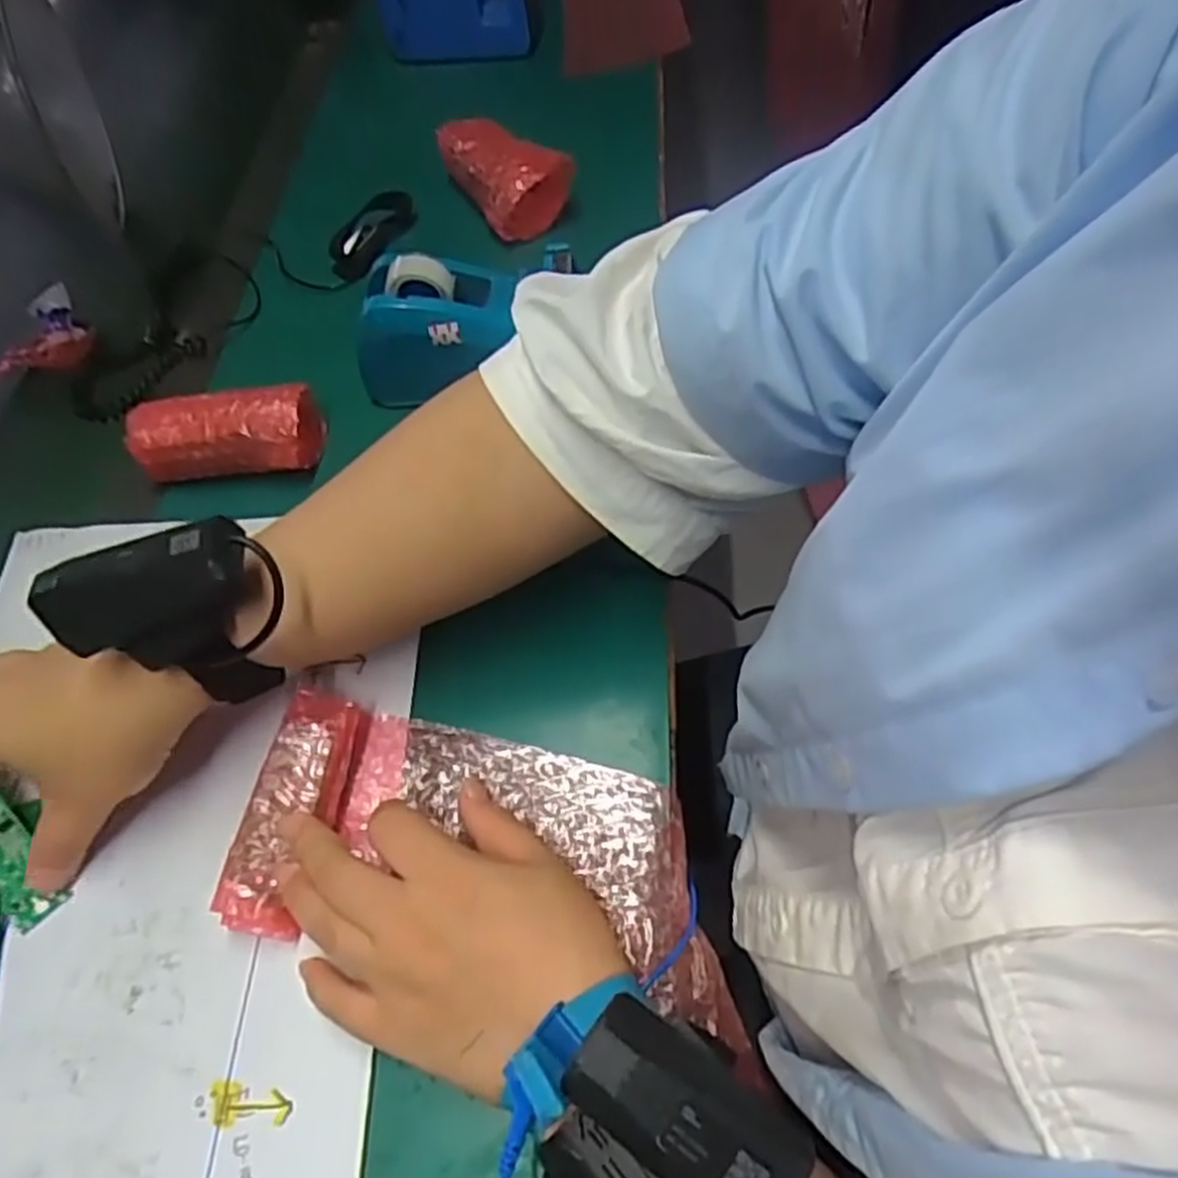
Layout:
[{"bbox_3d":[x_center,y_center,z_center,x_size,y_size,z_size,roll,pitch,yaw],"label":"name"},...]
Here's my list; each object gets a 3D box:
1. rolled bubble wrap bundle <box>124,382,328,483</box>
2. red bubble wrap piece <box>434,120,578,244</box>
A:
[{"bbox_3d":[-0.216,-0.090,0.467,0.104,0.043,0.046,-6,58,1],"label":"rolled bubble wrap bundle"},{"bbox_3d":[-0.062,-0.307,0.575,0.059,0.048,0.106,-28,60,-12],"label":"red bubble wrap piece"}]

